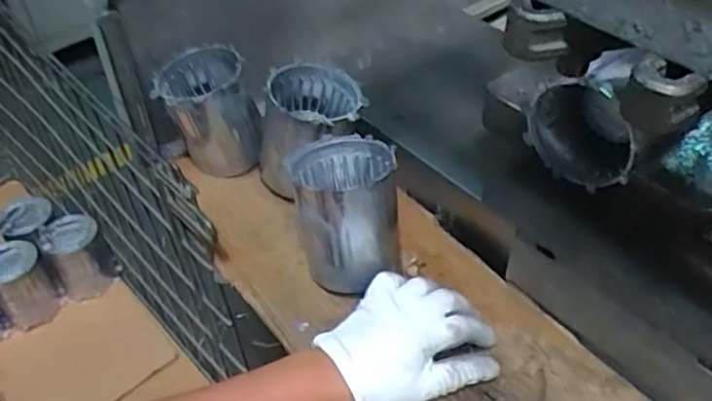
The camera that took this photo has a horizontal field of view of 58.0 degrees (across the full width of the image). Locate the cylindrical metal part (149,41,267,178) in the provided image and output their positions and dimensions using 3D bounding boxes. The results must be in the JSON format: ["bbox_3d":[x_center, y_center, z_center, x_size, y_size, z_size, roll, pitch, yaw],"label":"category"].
[{"bbox_3d":[-0.161,-0.100,0.721,0.097,0.124,0.100,-1,46,1],"label":"cylindrical metal part"}]

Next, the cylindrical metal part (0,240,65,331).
[{"bbox_3d":[-0.538,0.138,1.037,0.082,0.127,0.088,-1,46,1],"label":"cylindrical metal part"}]

